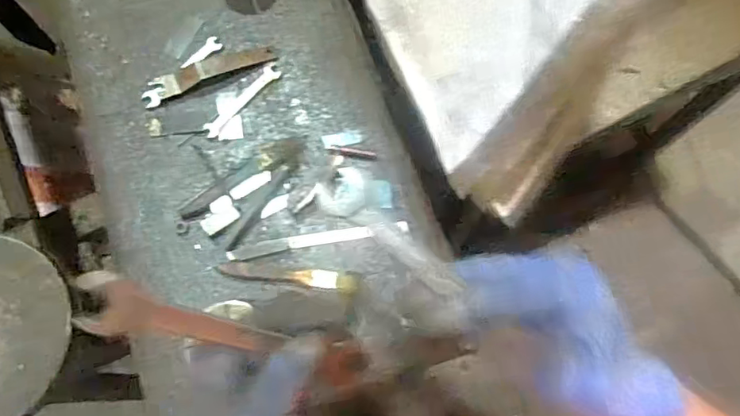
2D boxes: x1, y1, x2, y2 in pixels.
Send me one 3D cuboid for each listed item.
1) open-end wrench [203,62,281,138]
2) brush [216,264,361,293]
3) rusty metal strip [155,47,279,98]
[{"bbox_3d":[-0.147,-0.125,0.632,0.021,0.004,0.112,40,77,12],"label":"open-end wrench"},{"bbox_3d":[-0.083,0.071,0.560,0.144,0.013,0.020,3,72,1],"label":"brush"},{"bbox_3d":[-0.180,-0.164,0.636,0.139,0.016,0.038,-27,74,-8],"label":"rusty metal strip"}]

